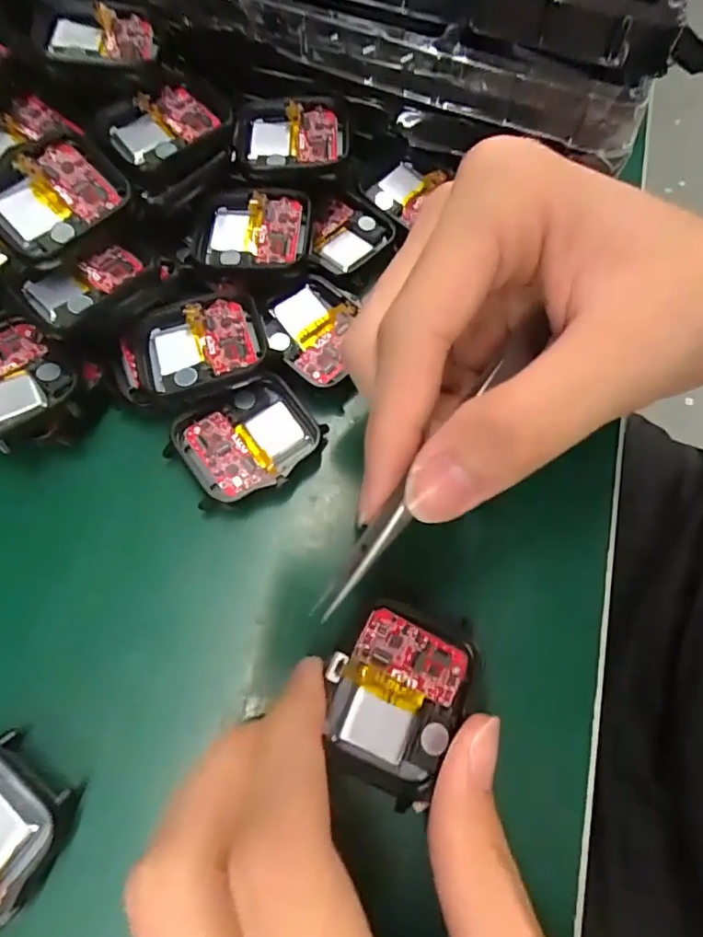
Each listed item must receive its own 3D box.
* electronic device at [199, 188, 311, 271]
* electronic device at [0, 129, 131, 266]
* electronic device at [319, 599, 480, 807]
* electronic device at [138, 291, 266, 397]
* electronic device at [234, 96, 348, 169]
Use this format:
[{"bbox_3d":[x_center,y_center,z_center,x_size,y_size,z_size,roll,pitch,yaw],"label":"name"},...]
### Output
[{"bbox_3d":[-0.037,-0.087,0.199,0.040,0.013,0.036,3,68,-2],"label":"electronic device"},{"bbox_3d":[-0.097,-0.089,0.177,0.043,0.010,0.036,-42,87,-13],"label":"electronic device"},{"bbox_3d":[0.012,0.058,0.138,0.036,0.014,0.044,26,69,7],"label":"electronic device"},{"bbox_3d":[-0.051,-0.042,0.181,0.041,0.007,0.035,-12,69,-7],"label":"electronic device"},{"bbox_3d":[-0.024,-0.127,0.206,0.044,0.011,0.038,5,68,-1],"label":"electronic device"}]

